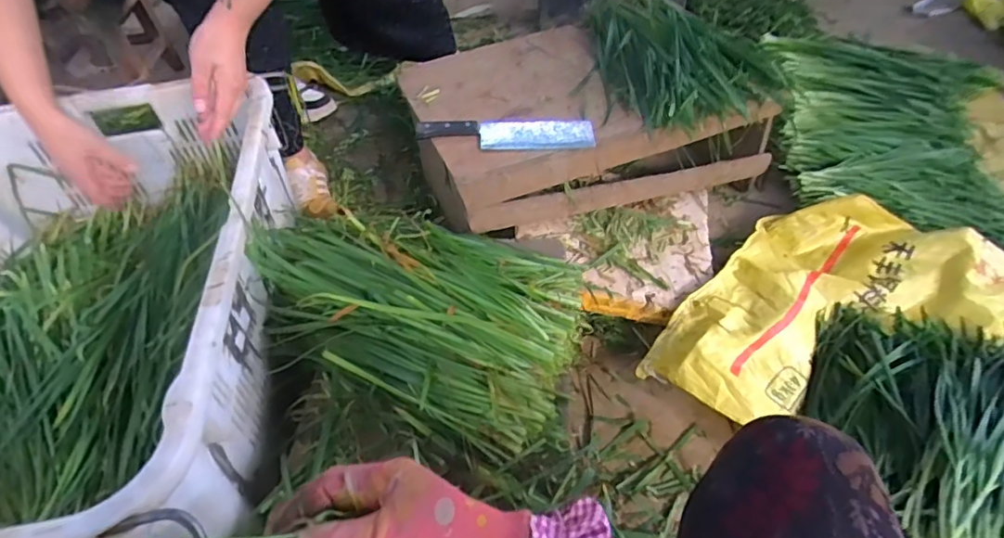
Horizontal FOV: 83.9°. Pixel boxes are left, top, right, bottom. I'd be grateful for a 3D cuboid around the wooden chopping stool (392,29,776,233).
[{"bbox_3d":[0.150,-0.251,1.012,0.578,0.204,0.386,-13,48,-9],"label":"wooden chopping stool"}]

